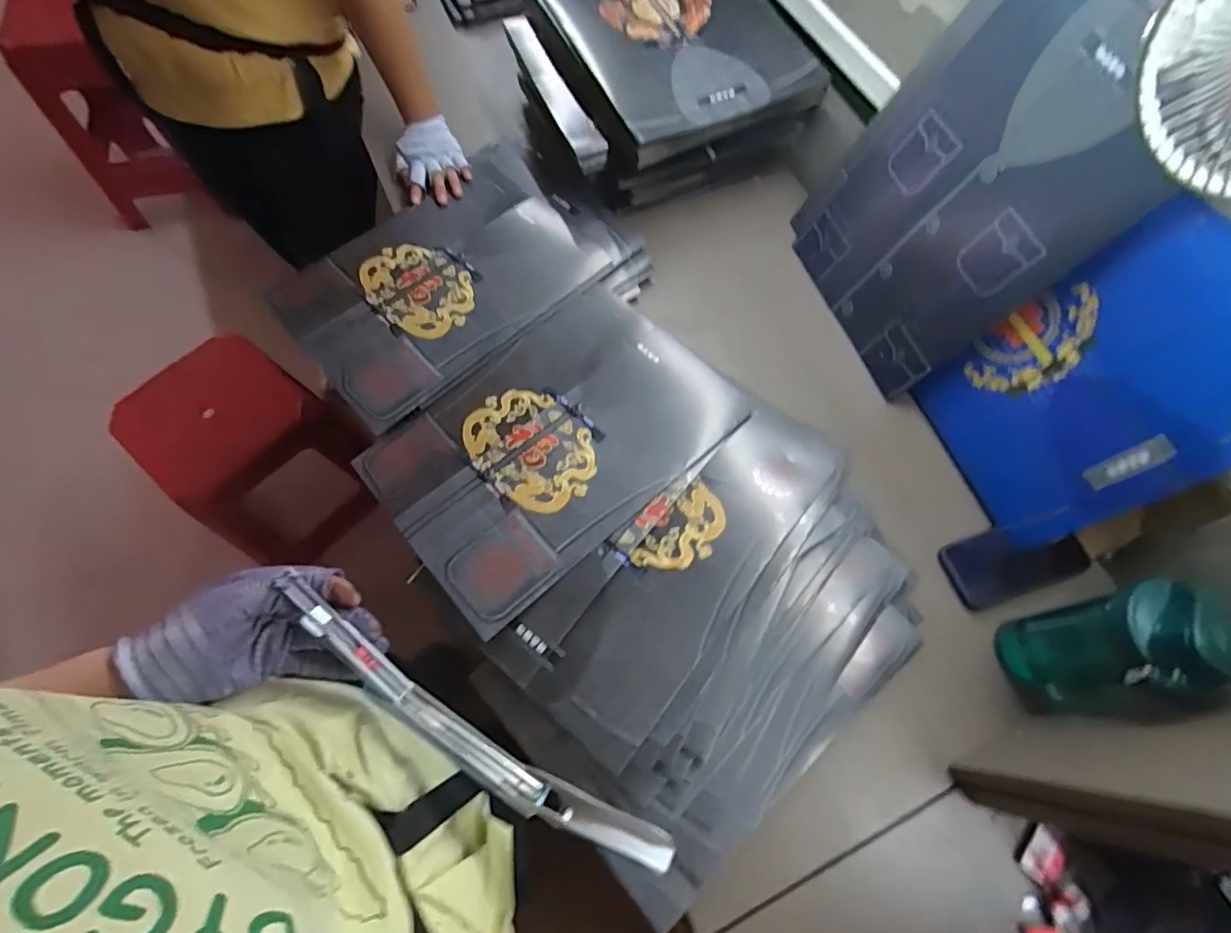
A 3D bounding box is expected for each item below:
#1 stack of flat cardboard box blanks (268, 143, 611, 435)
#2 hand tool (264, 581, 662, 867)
[{"bbox_3d":[-0.236,-0.268,0.772,0.416,0.030,0.300,-40,71,-19],"label":"stack of flat cardboard box blanks"},{"bbox_3d":[-0.103,0.193,0.394,0.297,0.056,0.038,33,66,5],"label":"hand tool"}]

